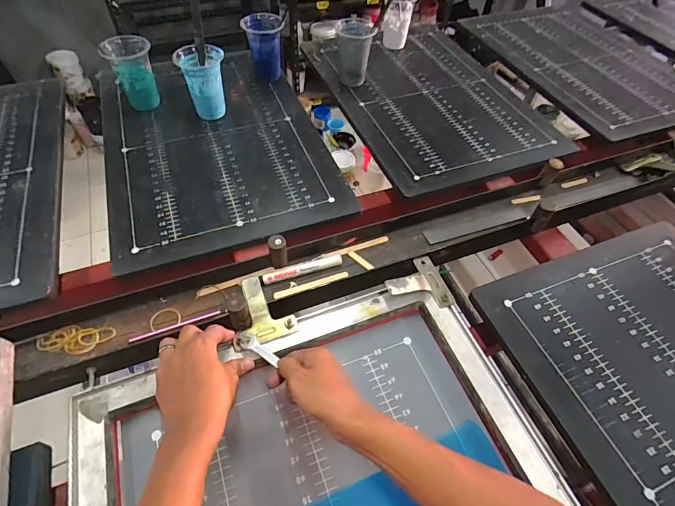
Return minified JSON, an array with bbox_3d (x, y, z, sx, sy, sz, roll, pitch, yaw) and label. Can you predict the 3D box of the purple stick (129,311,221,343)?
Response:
[{"bbox_3d":[-0.212,0.096,0.503,0.114,0.004,0.008,-17,55,-16],"label":"purple stick"}]

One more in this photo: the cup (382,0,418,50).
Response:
[{"bbox_3d":[0.156,-0.604,0.992,0.085,0.127,0.066,3,52,-1],"label":"cup"}]

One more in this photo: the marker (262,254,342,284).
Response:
[{"bbox_3d":[-0.050,0.024,0.557,0.116,0.010,0.018,-14,54,-14],"label":"marker"}]

